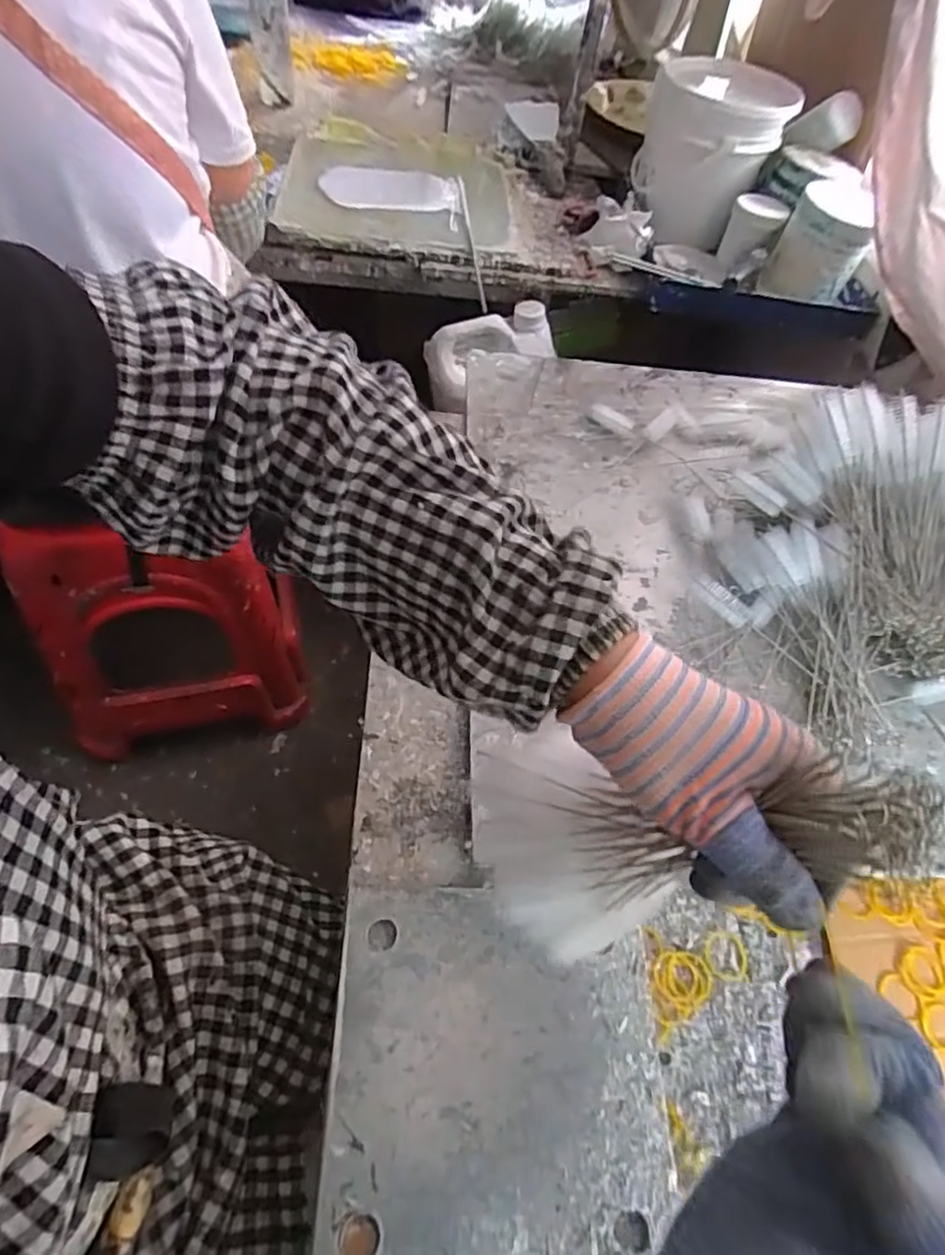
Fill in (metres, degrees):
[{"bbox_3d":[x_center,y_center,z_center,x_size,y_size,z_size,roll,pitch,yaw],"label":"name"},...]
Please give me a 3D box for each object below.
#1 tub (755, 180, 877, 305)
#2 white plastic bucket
[{"bbox_3d":[0.471,-0.515,0.879,0.108,0.115,0.118,29,56,10],"label":"tub"},{"bbox_3d":[0.348,-0.707,0.977,0.186,0.196,0.196,20,54,5],"label":"white plastic bucket"}]

